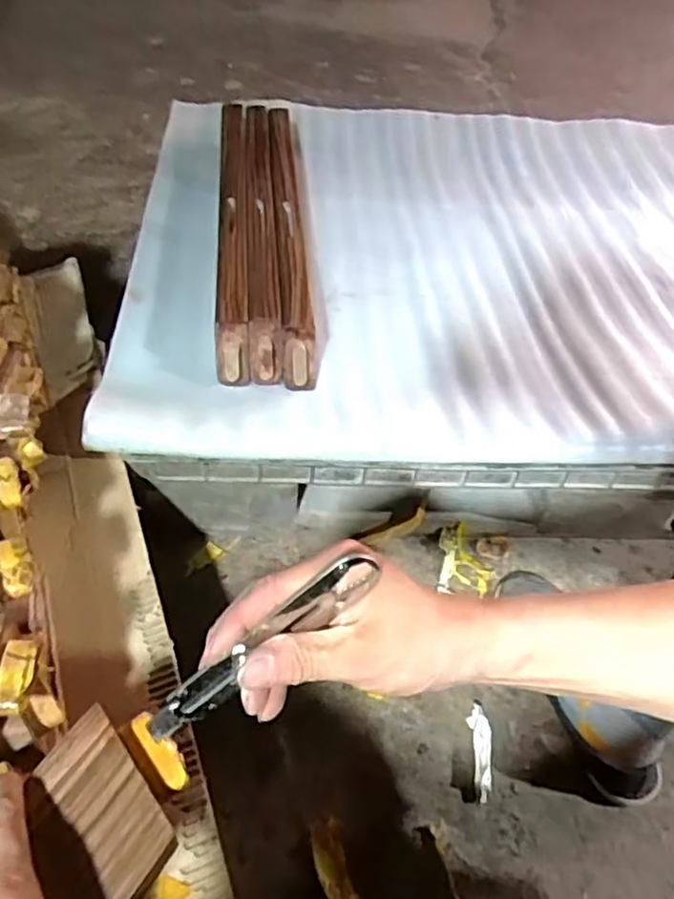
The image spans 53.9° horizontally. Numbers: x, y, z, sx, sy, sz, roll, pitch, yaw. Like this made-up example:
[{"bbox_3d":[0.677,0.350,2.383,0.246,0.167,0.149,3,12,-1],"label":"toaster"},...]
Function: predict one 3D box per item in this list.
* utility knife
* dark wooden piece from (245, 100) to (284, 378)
[{"bbox_3d":[-0.040,0.102,0.334,0.143,0.022,0.012,-38,57,8],"label":"utility knife"},{"bbox_3d":[-0.117,-0.359,1.006,0.044,0.067,0.686,-1,50,-7],"label":"dark wooden piece"}]

